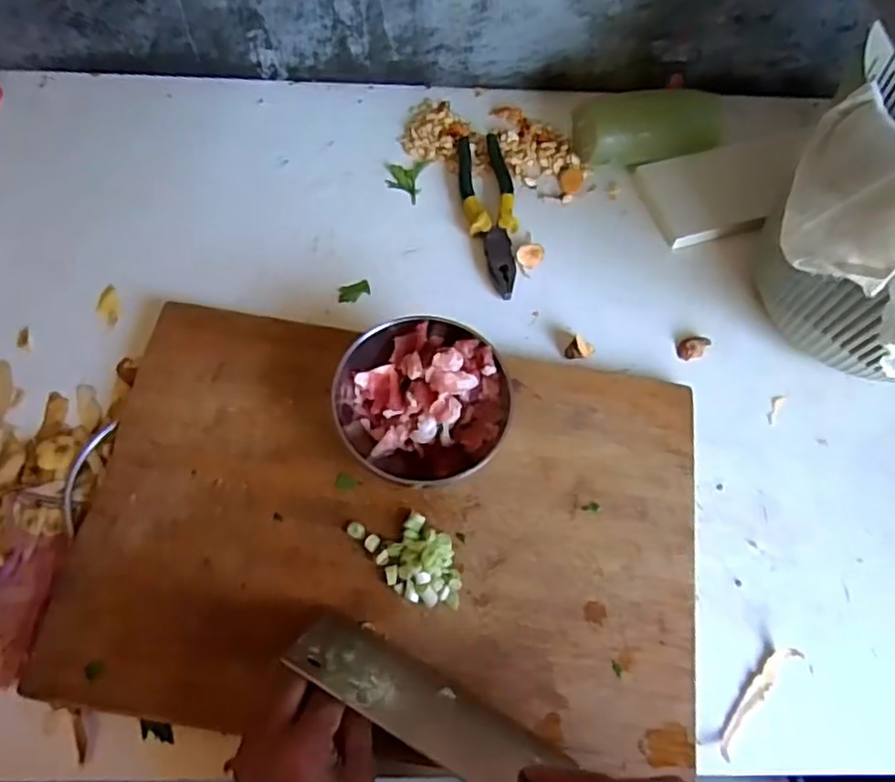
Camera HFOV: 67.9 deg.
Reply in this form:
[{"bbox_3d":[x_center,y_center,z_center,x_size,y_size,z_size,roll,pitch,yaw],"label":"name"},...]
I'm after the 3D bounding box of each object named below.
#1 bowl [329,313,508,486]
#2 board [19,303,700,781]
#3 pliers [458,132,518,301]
[{"bbox_3d":[-0.020,0.011,0.537,0.128,0.080,0.127,1,66,-2],"label":"bowl"},{"bbox_3d":[-0.039,0.107,0.543,0.480,0.030,0.317,9,65,1],"label":"board"},{"bbox_3d":[0.043,-0.183,0.683,0.054,0.020,0.195,-1,66,-3],"label":"pliers"}]

